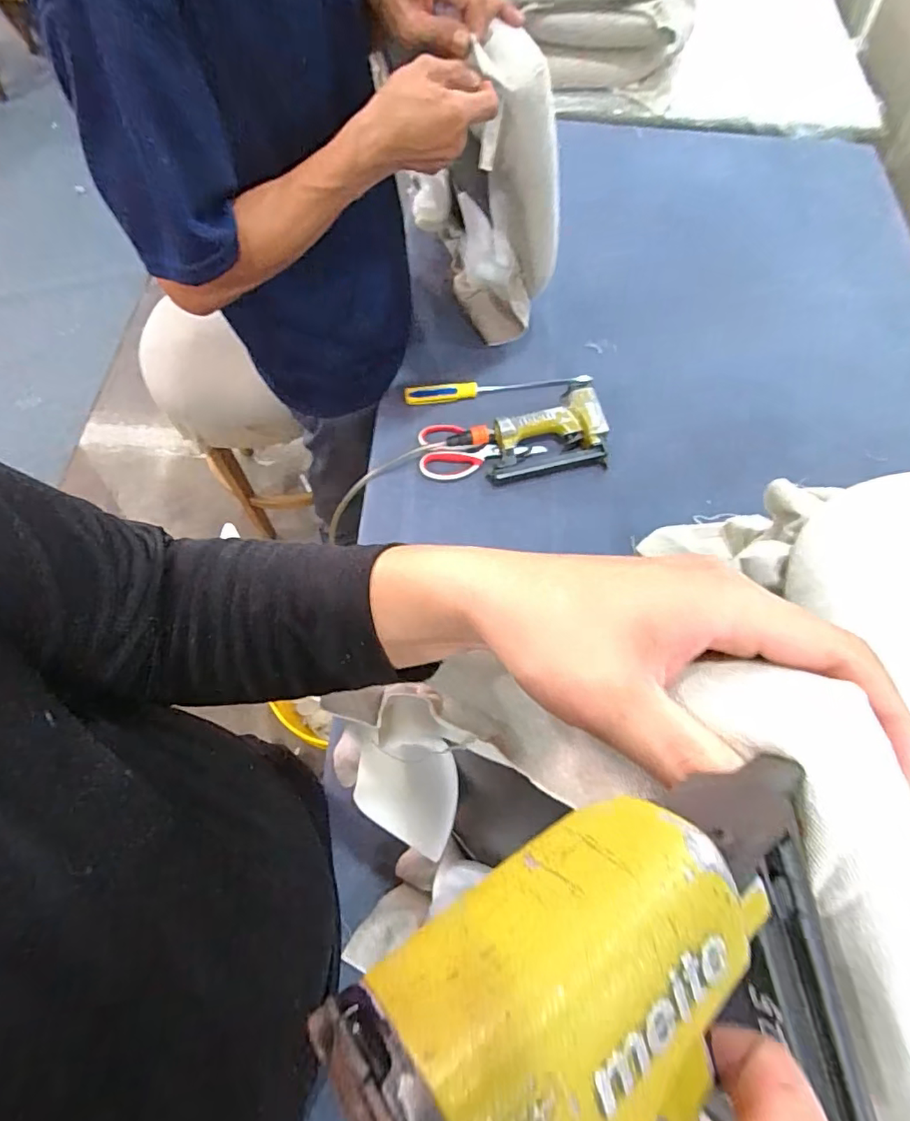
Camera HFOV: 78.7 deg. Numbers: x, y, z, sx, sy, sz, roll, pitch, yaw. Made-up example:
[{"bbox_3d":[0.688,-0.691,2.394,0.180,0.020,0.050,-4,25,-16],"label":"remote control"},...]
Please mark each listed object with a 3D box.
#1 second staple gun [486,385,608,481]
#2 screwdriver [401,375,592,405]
[{"bbox_3d":[0.142,-0.196,0.841,0.171,0.040,0.123,-10,67,-6],"label":"second staple gun"},{"bbox_3d":[0.070,-0.280,0.886,0.300,0.027,0.024,-9,67,-6],"label":"screwdriver"}]

